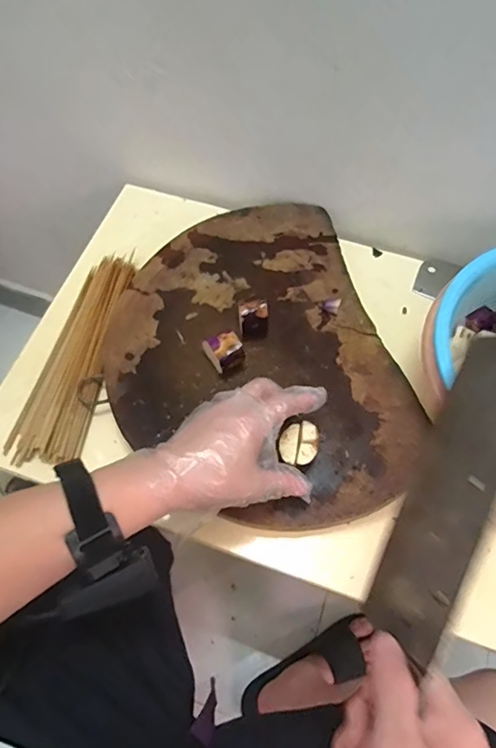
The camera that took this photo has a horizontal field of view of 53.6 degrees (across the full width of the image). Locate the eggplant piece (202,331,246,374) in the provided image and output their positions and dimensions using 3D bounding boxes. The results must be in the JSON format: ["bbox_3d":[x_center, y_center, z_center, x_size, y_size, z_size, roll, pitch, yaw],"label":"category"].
[{"bbox_3d":[-0.024,-0.023,0.499,0.035,0.021,0.033,-25,66,-14],"label":"eggplant piece"}]

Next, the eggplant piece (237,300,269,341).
[{"bbox_3d":[0.006,-0.055,0.515,0.031,0.031,0.032,-4,63,-4],"label":"eggplant piece"}]

